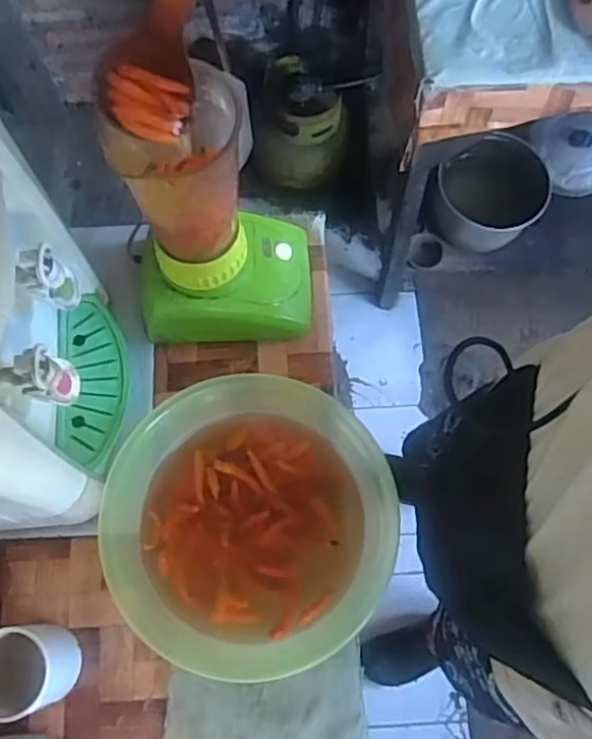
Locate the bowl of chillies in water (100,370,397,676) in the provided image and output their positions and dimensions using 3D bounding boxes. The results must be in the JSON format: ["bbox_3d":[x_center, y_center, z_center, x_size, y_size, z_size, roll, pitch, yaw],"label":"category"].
[{"bbox_3d":[-0.051,0.157,0.712,0.274,0.091,0.285,0,72,1],"label":"bowl of chillies in water"}]

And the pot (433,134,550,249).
[{"bbox_3d":[0.439,-0.405,1.518,0.238,0.135,0.258,0,72,1],"label":"pot"}]

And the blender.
[{"bbox_3d":[-0.083,-0.152,0.706,0.188,0.315,0.137,-2,72,1],"label":"blender"}]

